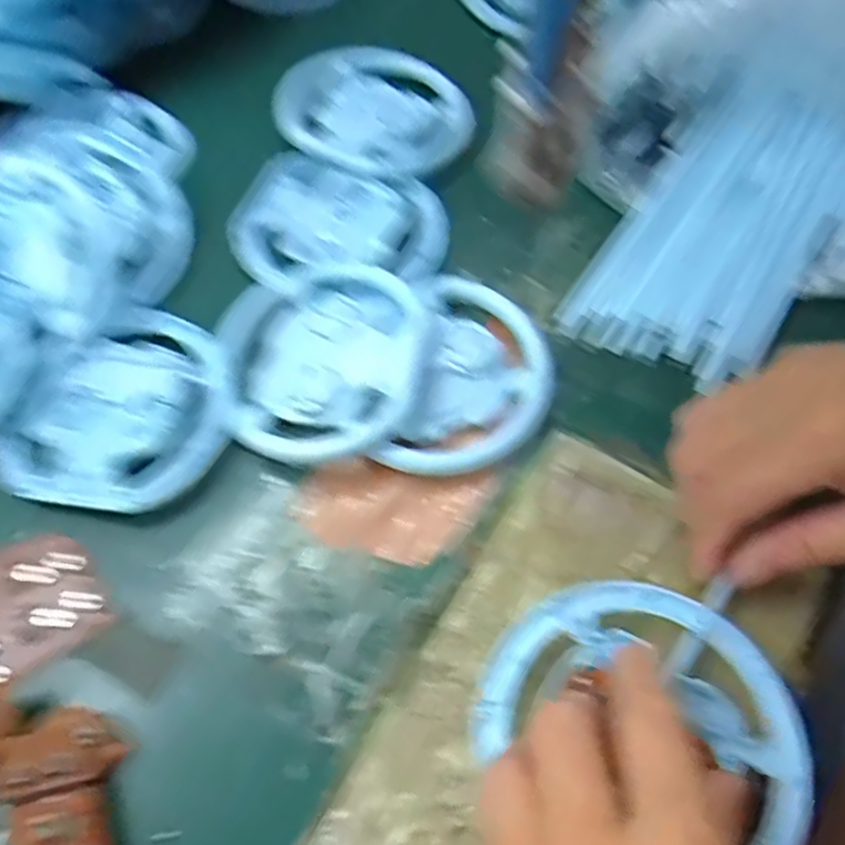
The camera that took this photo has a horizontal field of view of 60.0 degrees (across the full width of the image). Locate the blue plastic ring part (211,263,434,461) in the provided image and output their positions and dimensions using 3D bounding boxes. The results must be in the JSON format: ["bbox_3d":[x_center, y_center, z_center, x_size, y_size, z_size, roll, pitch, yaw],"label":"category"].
[{"bbox_3d":[-0.047,-0.032,0.347,0.100,0.018,0.101,-7,64,-5],"label":"blue plastic ring part"}]

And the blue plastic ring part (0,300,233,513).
[{"bbox_3d":[-0.133,-0.005,0.331,0.091,0.009,0.103,25,65,11],"label":"blue plastic ring part"}]

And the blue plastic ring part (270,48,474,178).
[{"bbox_3d":[-0.029,-0.181,0.425,0.110,0.012,0.085,18,64,8],"label":"blue plastic ring part"}]

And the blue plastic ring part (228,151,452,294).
[{"bbox_3d":[-0.044,-0.104,0.393,0.113,0.011,0.087,11,64,4],"label":"blue plastic ring part"}]

